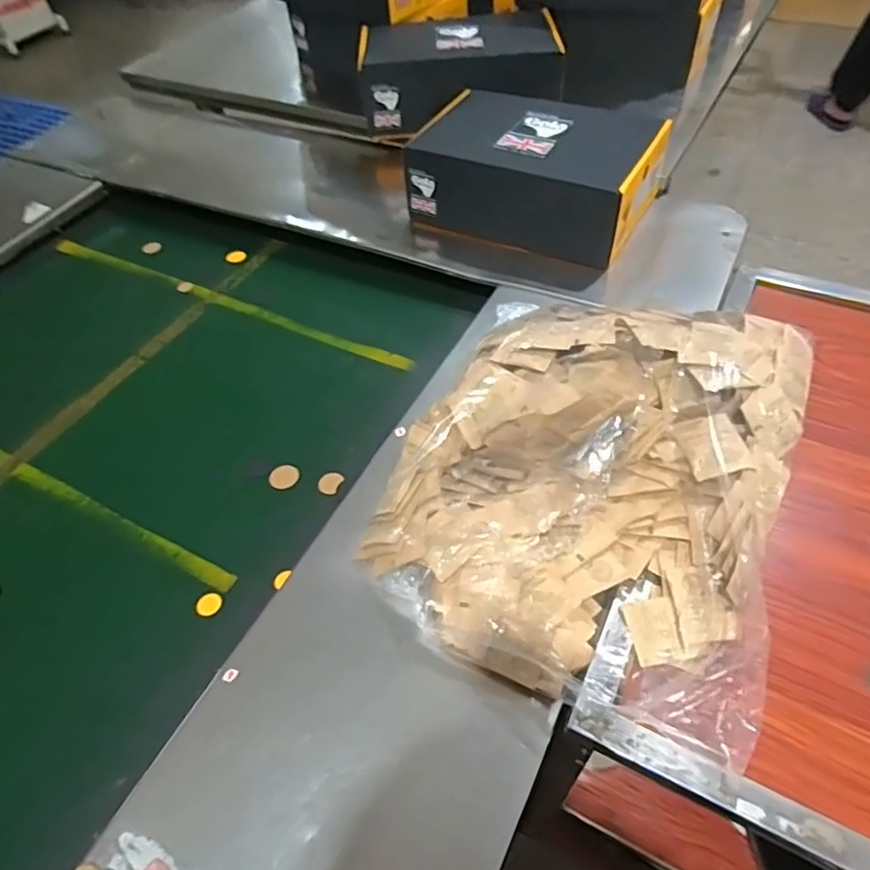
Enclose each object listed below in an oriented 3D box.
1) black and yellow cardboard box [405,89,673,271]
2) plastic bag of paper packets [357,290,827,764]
[{"bbox_3d":[0.143,-0.371,0.877,0.314,0.121,0.200,21,57,20],"label":"black and yellow cardboard box"},{"bbox_3d":[0.137,0.027,0.560,0.321,0.106,0.383,18,56,18],"label":"plastic bag of paper packets"}]

